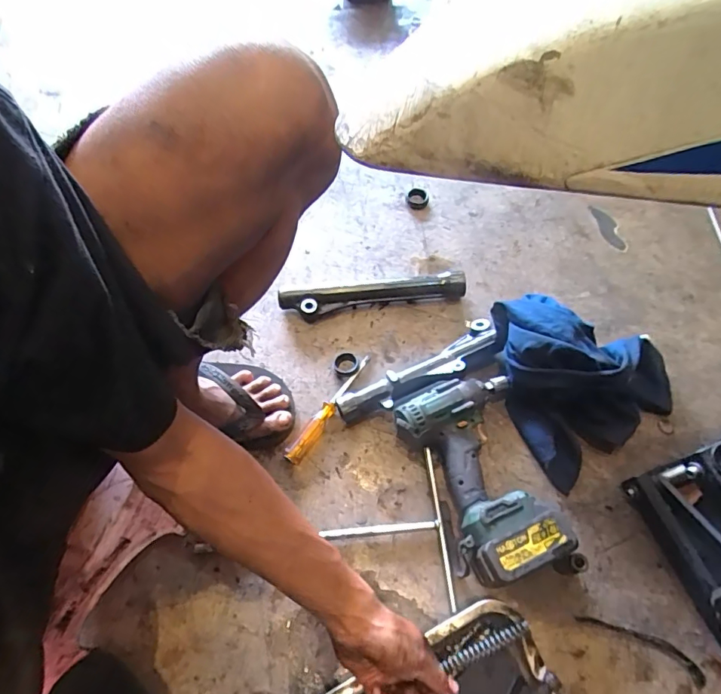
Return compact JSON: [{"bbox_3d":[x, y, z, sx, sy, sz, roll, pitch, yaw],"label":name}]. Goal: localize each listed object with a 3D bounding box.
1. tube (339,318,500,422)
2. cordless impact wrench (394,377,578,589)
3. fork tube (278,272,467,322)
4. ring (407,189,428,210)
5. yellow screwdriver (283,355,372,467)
[{"bbox_3d":[0.087,0.039,0.676,0.251,0.055,0.062,-29,67,-15],"label":"tube"},{"bbox_3d":[0.156,0.153,0.599,0.159,0.080,0.252,-18,64,-10],"label":"cordless impact wrench"},{"bbox_3d":[0.018,-0.082,0.738,0.283,0.042,0.049,-7,63,-5],"label":"fork tube"},{"bbox_3d":[0.101,-0.261,0.853,0.038,0.017,0.040,0,62,-1],"label":"ring"},{"bbox_3d":[-0.043,0.082,0.669,0.021,0.028,0.184,30,66,14],"label":"yellow screwdriver"}]

